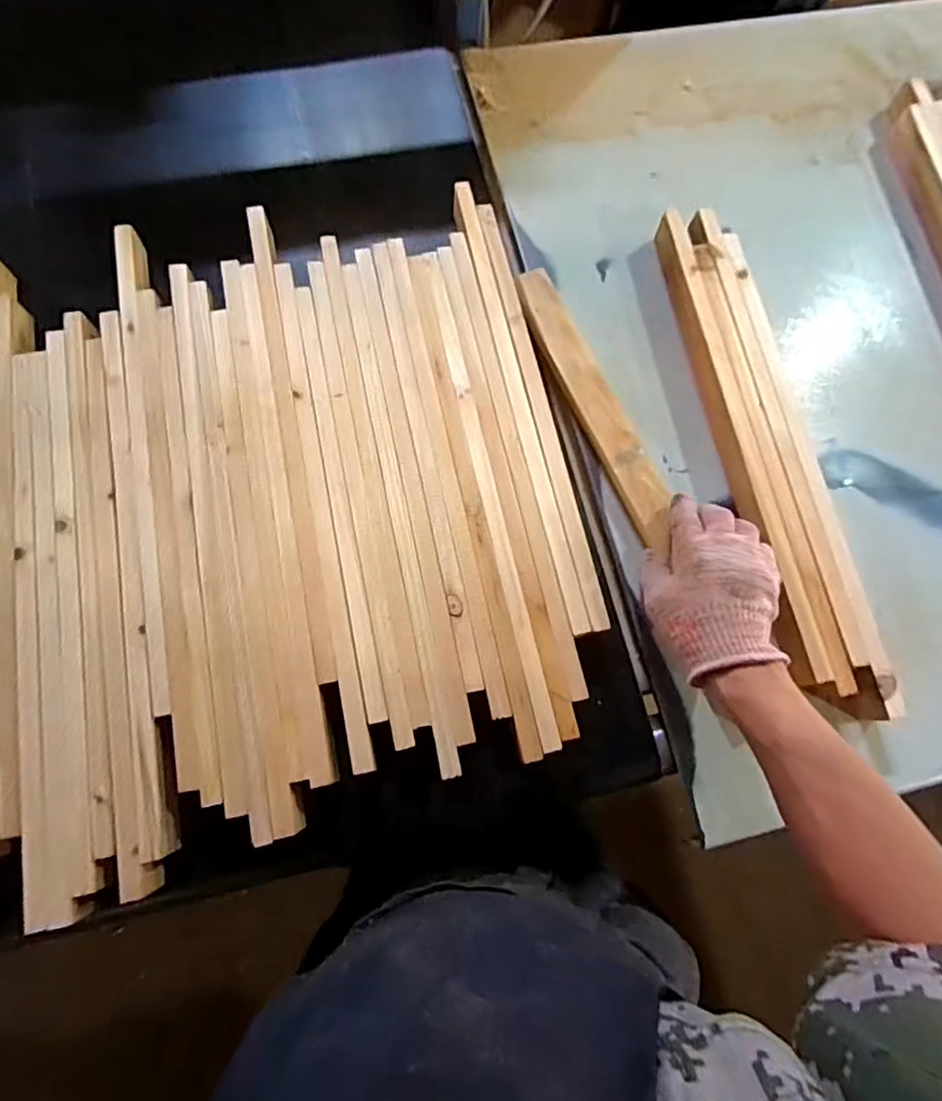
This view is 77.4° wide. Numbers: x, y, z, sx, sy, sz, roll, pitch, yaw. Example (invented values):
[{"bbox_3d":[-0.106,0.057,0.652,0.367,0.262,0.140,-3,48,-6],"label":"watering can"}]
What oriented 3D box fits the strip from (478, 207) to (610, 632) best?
[{"bbox_3d":[0.065,-0.147,0.573,0.023,0.013,0.452,-11,75,-5],"label":"strip"}]

